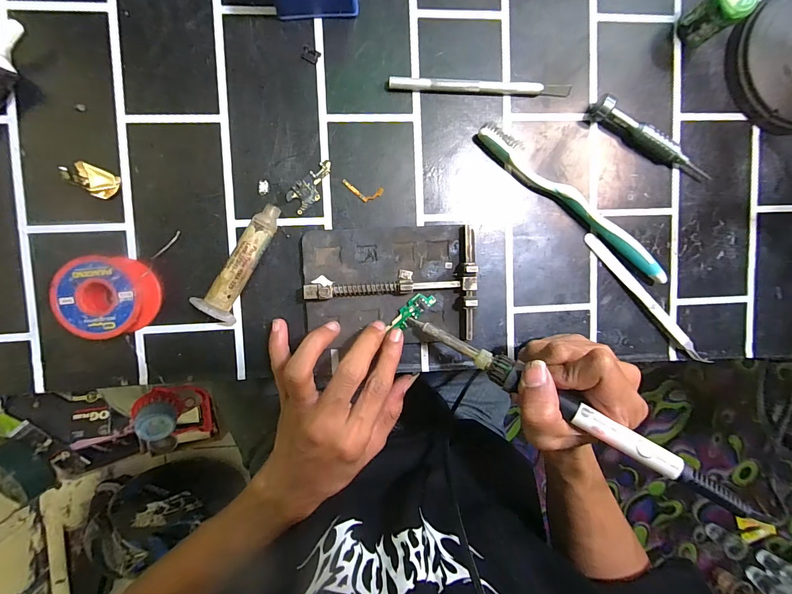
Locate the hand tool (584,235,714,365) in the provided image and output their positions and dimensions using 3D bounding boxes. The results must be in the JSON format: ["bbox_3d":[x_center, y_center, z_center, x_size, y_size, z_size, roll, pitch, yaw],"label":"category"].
[{"bbox_3d":[0.208,0.003,0.294,0.011,0.008,0.140,-43,95,-1],"label":"hand tool"}]

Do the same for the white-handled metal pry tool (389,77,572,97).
[{"bbox_3d":[0.065,-0.158,0.272,0.139,0.010,0.008,-1,93,-4],"label":"white-handled metal pry tool"}]

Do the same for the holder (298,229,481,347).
[{"bbox_3d":[-0.004,-0.008,0.268,0.124,0.020,0.086,-2,94,-4],"label":"holder"}]

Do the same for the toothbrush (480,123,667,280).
[{"bbox_3d":[0.139,-0.073,0.280,0.184,0.014,0.018,37,90,-5],"label":"toothbrush"}]

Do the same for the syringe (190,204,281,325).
[{"bbox_3d":[-0.111,-0.026,0.257,0.026,0.020,0.088,25,91,-5],"label":"syringe"}]

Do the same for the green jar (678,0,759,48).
[{"bbox_3d":[0.235,-0.210,0.266,0.025,0.042,0.028,-41,95,-1],"label":"green jar"}]

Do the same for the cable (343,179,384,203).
[{"bbox_3d":[-0.025,-0.079,0.271,0.031,0.004,0.013,11,91,-5],"label":"cable"}]

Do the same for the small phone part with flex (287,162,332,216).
[{"bbox_3d":[-0.062,-0.082,0.268,0.041,0.004,0.019,-41,95,-1],"label":"small phone part with flex"}]

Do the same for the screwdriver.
[{"bbox_3d":[0.202,-0.120,0.281,0.110,0.018,0.013,28,91,-5],"label":"screwdriver"}]

